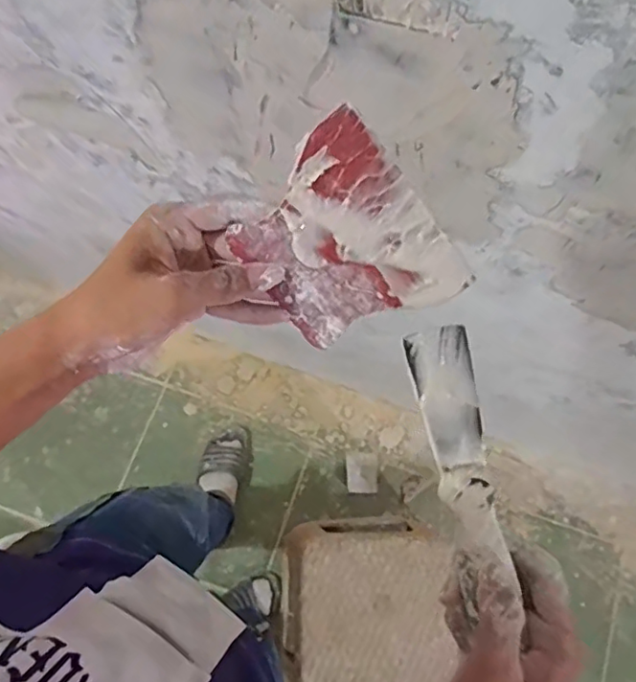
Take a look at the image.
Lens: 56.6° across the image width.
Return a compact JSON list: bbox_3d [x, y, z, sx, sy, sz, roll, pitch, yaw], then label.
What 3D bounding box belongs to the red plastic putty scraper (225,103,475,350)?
[{"bbox_3d":[0.014,-0.052,0.336,0.101,0.004,0.117,-33,112,21],"label":"red plastic putty scraper"}]

